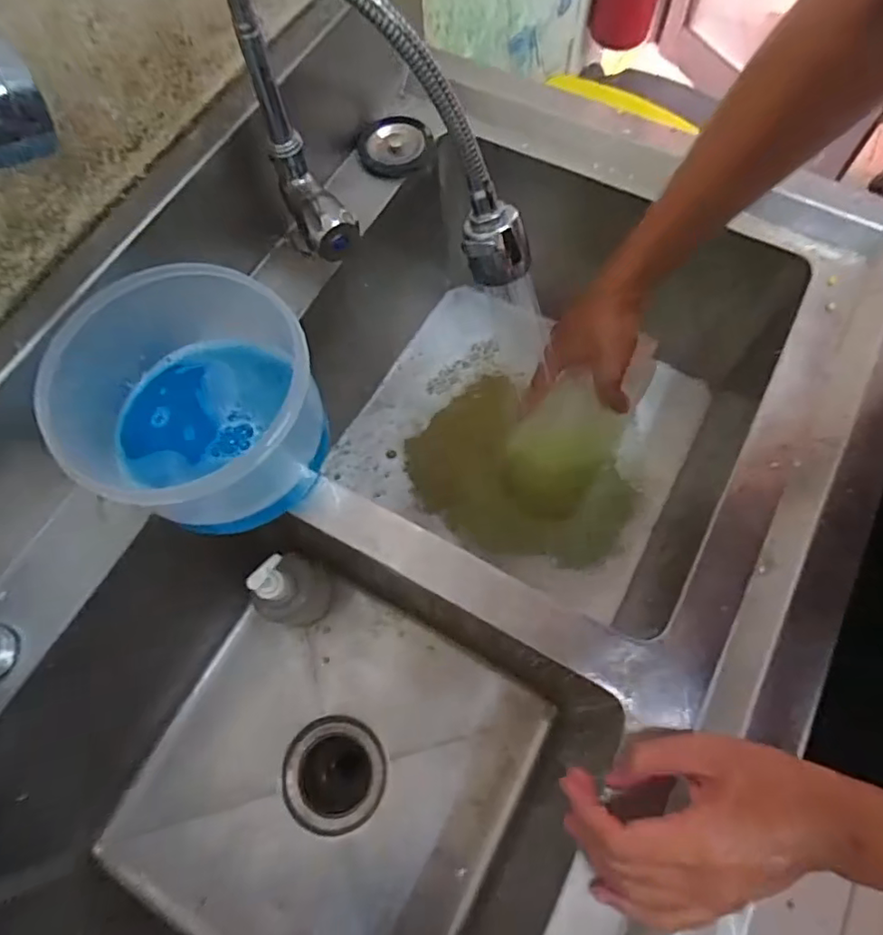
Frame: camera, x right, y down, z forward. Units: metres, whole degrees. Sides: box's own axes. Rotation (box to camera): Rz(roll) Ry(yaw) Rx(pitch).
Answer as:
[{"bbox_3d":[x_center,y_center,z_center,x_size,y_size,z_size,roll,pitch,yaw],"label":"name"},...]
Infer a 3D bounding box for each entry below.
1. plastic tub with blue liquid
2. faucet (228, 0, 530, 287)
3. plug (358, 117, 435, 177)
[{"bbox_3d":[-0.202,-0.047,0.453,0.201,0.105,0.205,-36,70,-13],"label":"plastic tub with blue liquid"},{"bbox_3d":[-0.047,-0.230,0.402,0.238,0.197,0.058,22,69,11],"label":"faucet"},{"bbox_3d":[-0.049,-0.340,0.602,0.076,0.013,0.077,-10,67,-2],"label":"plug"}]

